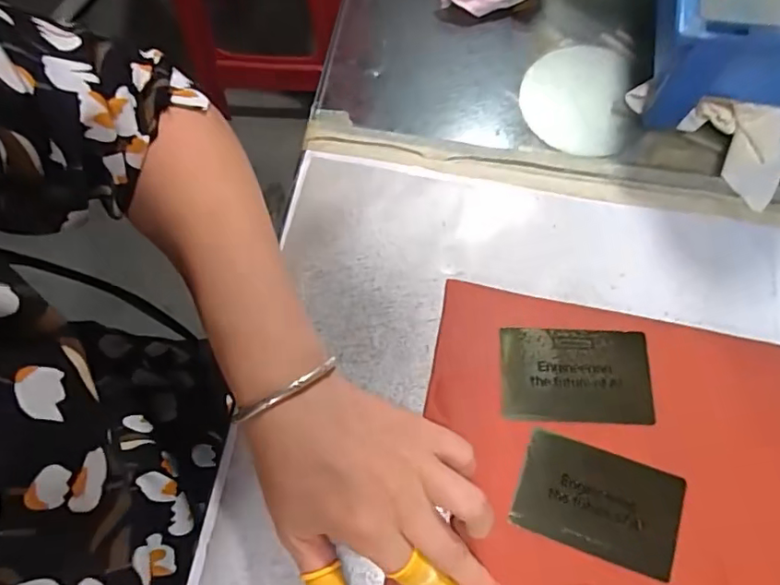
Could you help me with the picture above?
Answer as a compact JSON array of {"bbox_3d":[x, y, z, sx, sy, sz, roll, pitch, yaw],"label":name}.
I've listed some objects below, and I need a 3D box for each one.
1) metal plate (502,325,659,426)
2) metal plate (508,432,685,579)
[{"bbox_3d":[0.105,0.047,0.308,0.082,0.004,0.053,2,70,1],"label":"metal plate"},{"bbox_3d":[0.110,0.110,0.285,0.084,0.004,0.051,19,72,7],"label":"metal plate"}]

